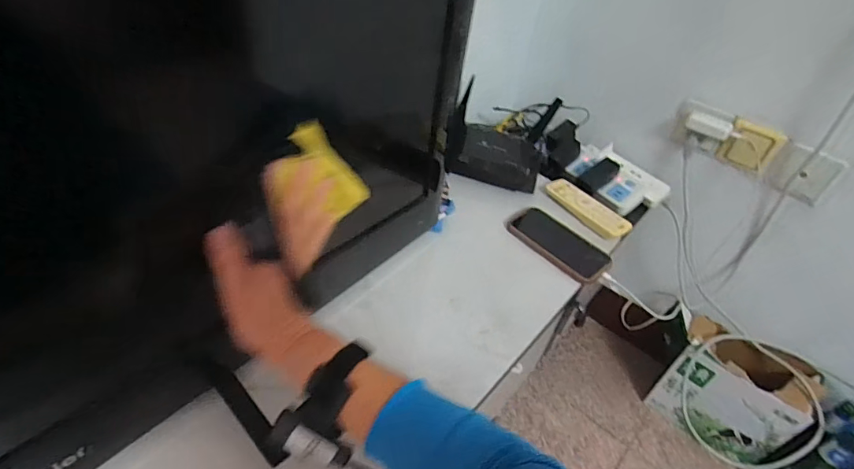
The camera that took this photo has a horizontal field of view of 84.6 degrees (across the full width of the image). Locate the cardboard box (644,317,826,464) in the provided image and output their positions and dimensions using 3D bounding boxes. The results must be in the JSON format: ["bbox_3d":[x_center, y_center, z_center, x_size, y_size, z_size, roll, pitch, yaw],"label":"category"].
[{"bbox_3d":[0.622,0.338,0.977,0.136,0.245,0.246,-30,54,-36],"label":"cardboard box"}]

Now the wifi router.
[{"bbox_3d":[0.133,-0.174,0.865,0.170,0.099,0.179,15,43,9],"label":"wifi router"}]

